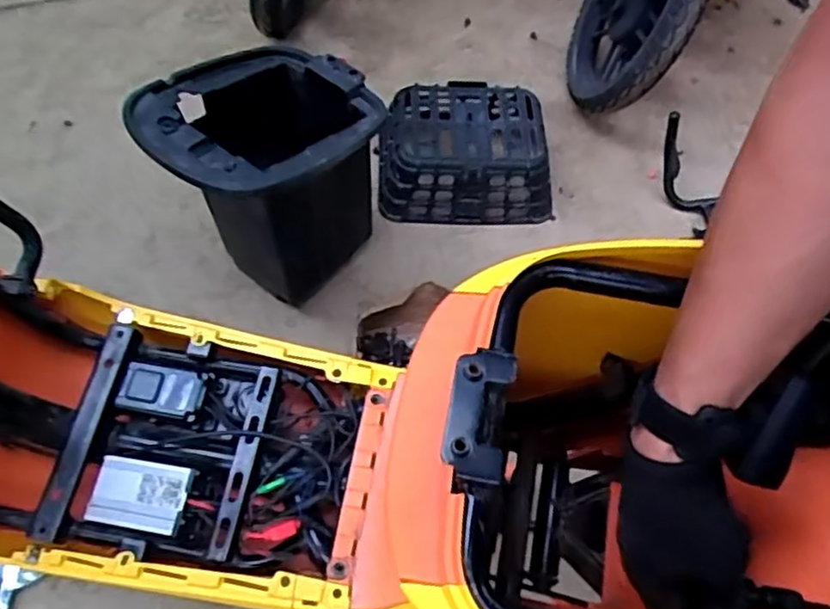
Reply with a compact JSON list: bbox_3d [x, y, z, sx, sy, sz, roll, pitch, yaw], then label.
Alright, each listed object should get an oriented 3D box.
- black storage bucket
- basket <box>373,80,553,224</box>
[{"bbox_3d":[-0.203,-0.168,0.986,0.298,0.325,0.255,-37,67,-24],"label":"black storage bucket"},{"bbox_3d":[0.084,-0.271,1.231,0.299,0.125,0.231,-1,57,-4],"label":"basket"}]

